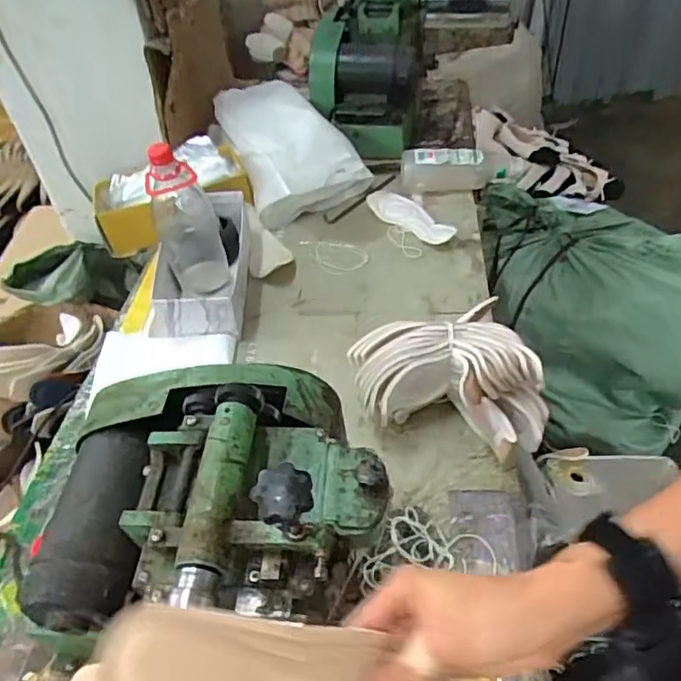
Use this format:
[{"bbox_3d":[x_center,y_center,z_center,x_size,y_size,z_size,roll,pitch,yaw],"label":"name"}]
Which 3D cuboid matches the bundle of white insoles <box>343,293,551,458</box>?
[{"bbox_3d":[0.131,0.060,0.731,0.206,0.110,0.179,-15,47,-10],"label":"bundle of white insoles"}]

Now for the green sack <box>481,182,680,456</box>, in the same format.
[{"bbox_3d":[0.540,-0.073,1.293,0.348,0.366,0.553,-21,48,-15],"label":"green sack"}]

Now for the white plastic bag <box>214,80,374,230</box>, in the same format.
[{"bbox_3d":[-0.108,-0.416,1.221,0.225,0.121,0.384,-17,47,-12],"label":"white plastic bag"}]

